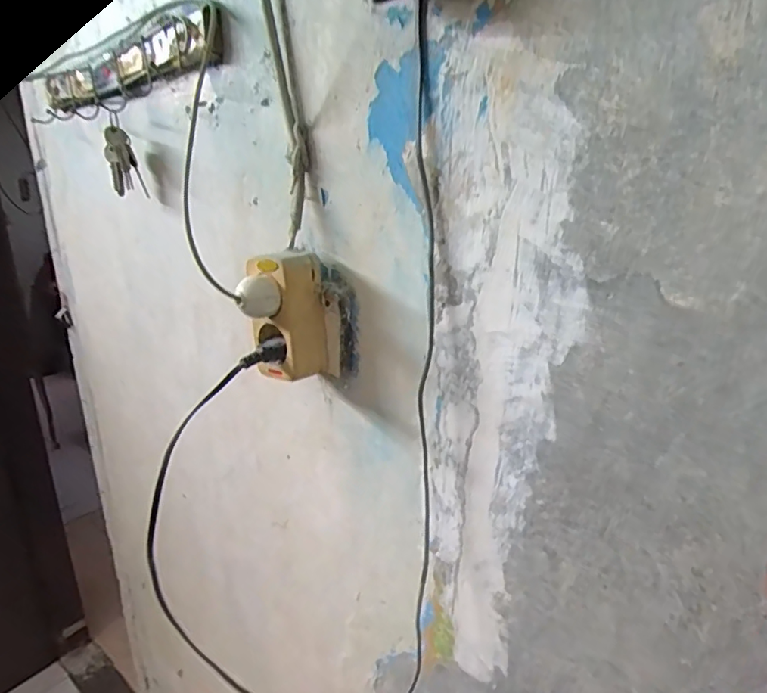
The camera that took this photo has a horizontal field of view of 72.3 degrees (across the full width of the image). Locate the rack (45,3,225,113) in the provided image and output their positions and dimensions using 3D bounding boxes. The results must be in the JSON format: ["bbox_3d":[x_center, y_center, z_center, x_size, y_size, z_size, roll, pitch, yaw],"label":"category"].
[{"bbox_3d":[-0.345,-0.347,0.672,0.461,0.061,0.043,16,24,42],"label":"rack"}]

